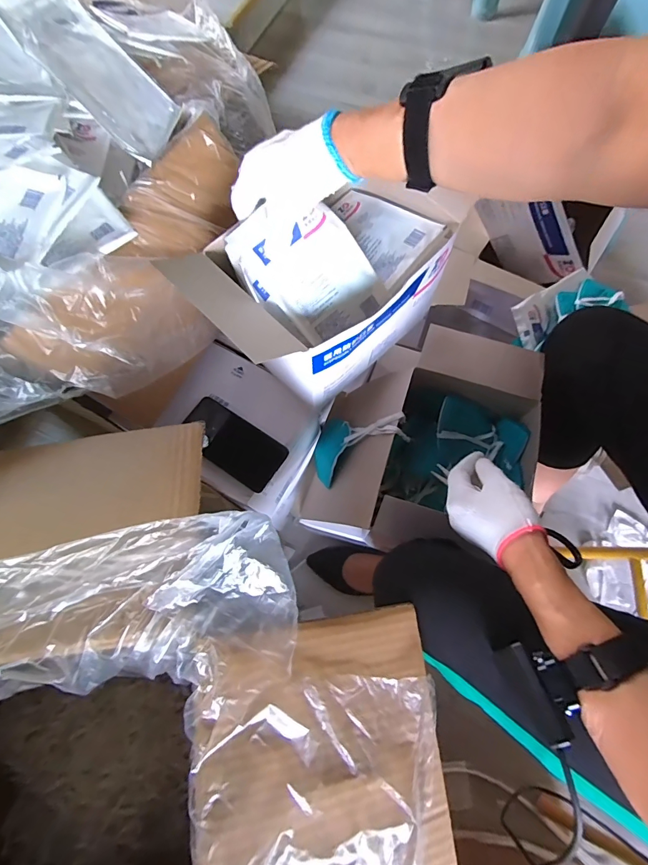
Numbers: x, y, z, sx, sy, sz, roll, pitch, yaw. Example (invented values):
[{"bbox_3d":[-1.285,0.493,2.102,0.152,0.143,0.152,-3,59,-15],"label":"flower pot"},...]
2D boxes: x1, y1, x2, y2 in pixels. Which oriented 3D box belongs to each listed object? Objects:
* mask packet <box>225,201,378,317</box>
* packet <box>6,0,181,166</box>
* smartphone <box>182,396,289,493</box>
[{"bbox_3d":[-0.015,-0.198,0.460,0.150,0.021,0.125,40,87,-23],"label":"mask packet"},{"bbox_3d":[-0.267,-0.429,0.474,0.013,0.176,0.130,-16,53,40],"label":"packet"},{"bbox_3d":[-0.135,0.014,0.578,0.158,0.014,0.075,33,75,13],"label":"smartphone"}]

